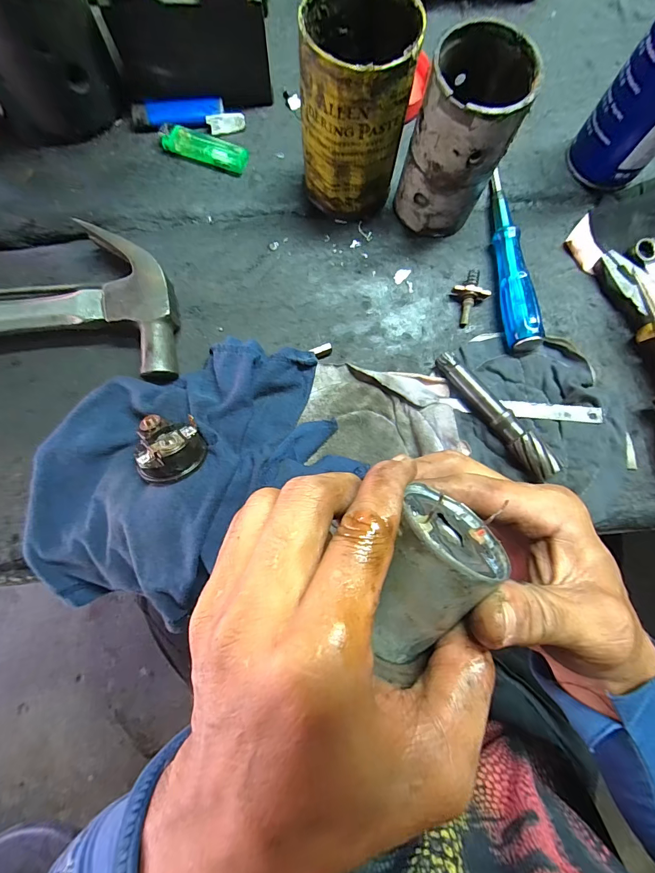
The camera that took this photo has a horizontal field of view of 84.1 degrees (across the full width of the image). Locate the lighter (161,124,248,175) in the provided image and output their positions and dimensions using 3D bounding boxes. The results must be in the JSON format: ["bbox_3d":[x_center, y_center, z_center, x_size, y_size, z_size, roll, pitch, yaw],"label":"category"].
[{"bbox_3d":[-0.109,-0.254,0.321,0.076,0.011,0.024,20,79,3],"label":"lighter"}]

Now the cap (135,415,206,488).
[{"bbox_3d":[-0.110,0.008,0.250,0.044,0.025,0.046,0,78,-1],"label":"cap"}]

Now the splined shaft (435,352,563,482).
[{"bbox_3d":[0.123,-0.018,0.270,0.018,0.023,0.114,-35,81,-7],"label":"splined shaft"}]

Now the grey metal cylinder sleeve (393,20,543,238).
[{"bbox_3d":[0.095,-0.213,0.270,0.066,0.110,0.067,20,79,3],"label":"grey metal cylinder sleeve"}]

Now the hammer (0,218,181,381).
[{"bbox_3d":[-0.284,-0.104,0.281,0.331,0.033,0.118,0,78,-1],"label":"hammer"}]

